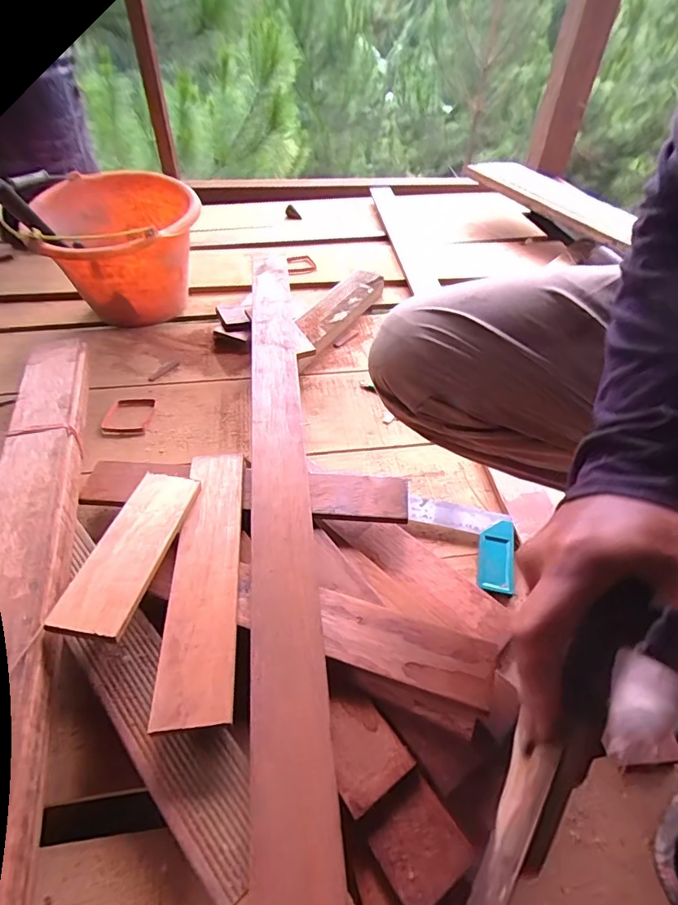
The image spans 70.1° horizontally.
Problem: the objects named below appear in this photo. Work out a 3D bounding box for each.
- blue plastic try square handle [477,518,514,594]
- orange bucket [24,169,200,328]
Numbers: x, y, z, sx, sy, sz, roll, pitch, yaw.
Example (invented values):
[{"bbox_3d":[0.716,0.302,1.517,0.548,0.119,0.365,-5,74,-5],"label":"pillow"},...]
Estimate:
[{"bbox_3d":[0.188,0.123,0.583,0.039,0.016,0.101,10,45,9],"label":"blue plastic try square handle"},{"bbox_3d":[-0.386,-0.359,0.894,0.252,0.220,0.250,-14,47,-15],"label":"orange bucket"}]

